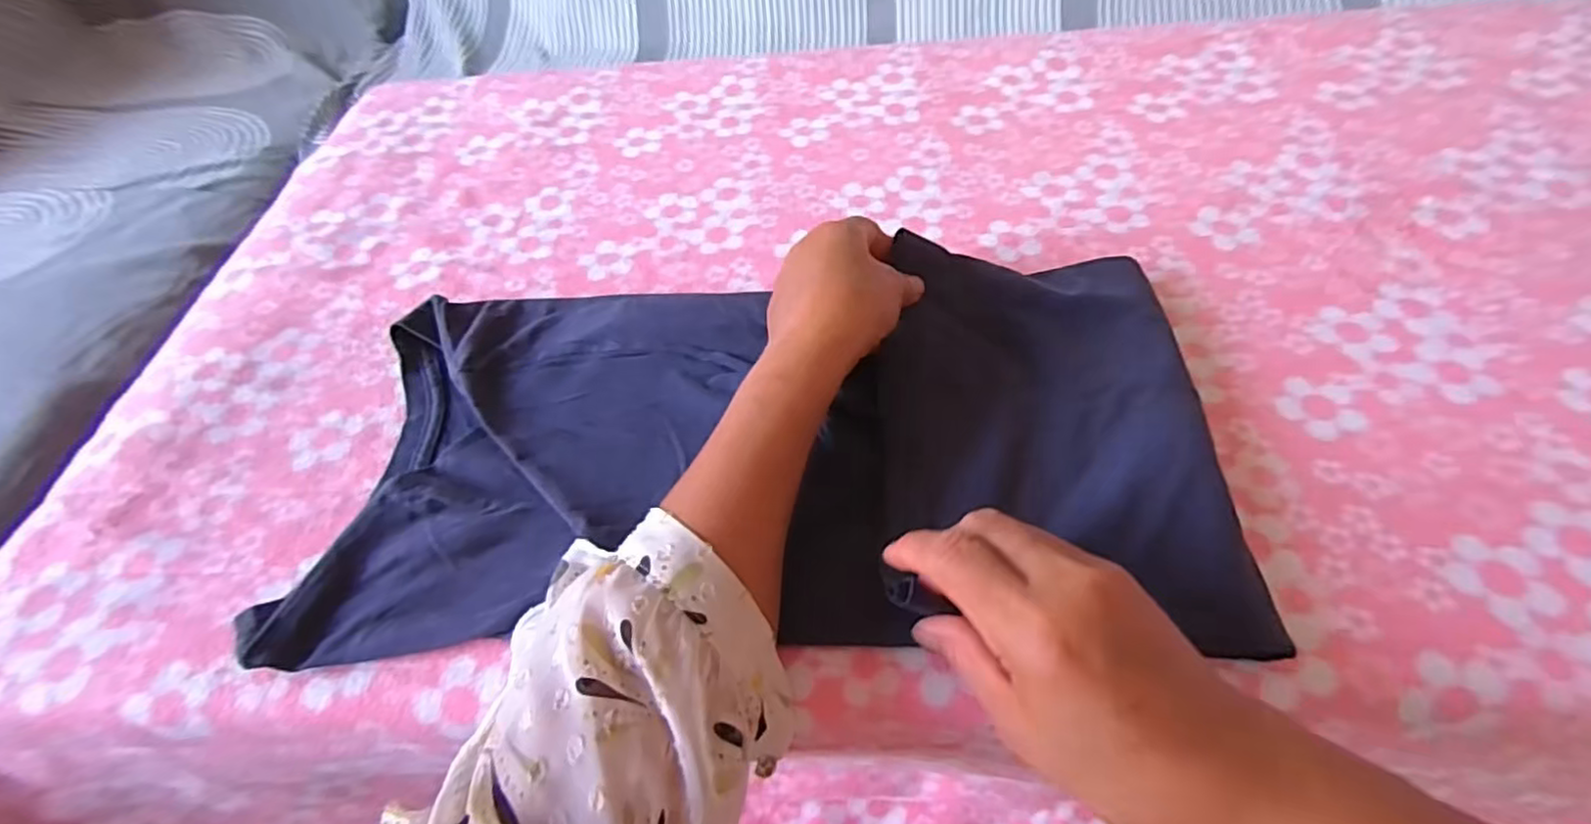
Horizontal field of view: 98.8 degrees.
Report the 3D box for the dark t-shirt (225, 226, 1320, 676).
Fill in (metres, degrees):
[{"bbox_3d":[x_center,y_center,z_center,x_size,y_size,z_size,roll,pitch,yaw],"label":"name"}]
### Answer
[{"bbox_3d":[-0.020,0.008,0.378,0.462,0.022,0.243,-2,53,7],"label":"dark t-shirt"}]

